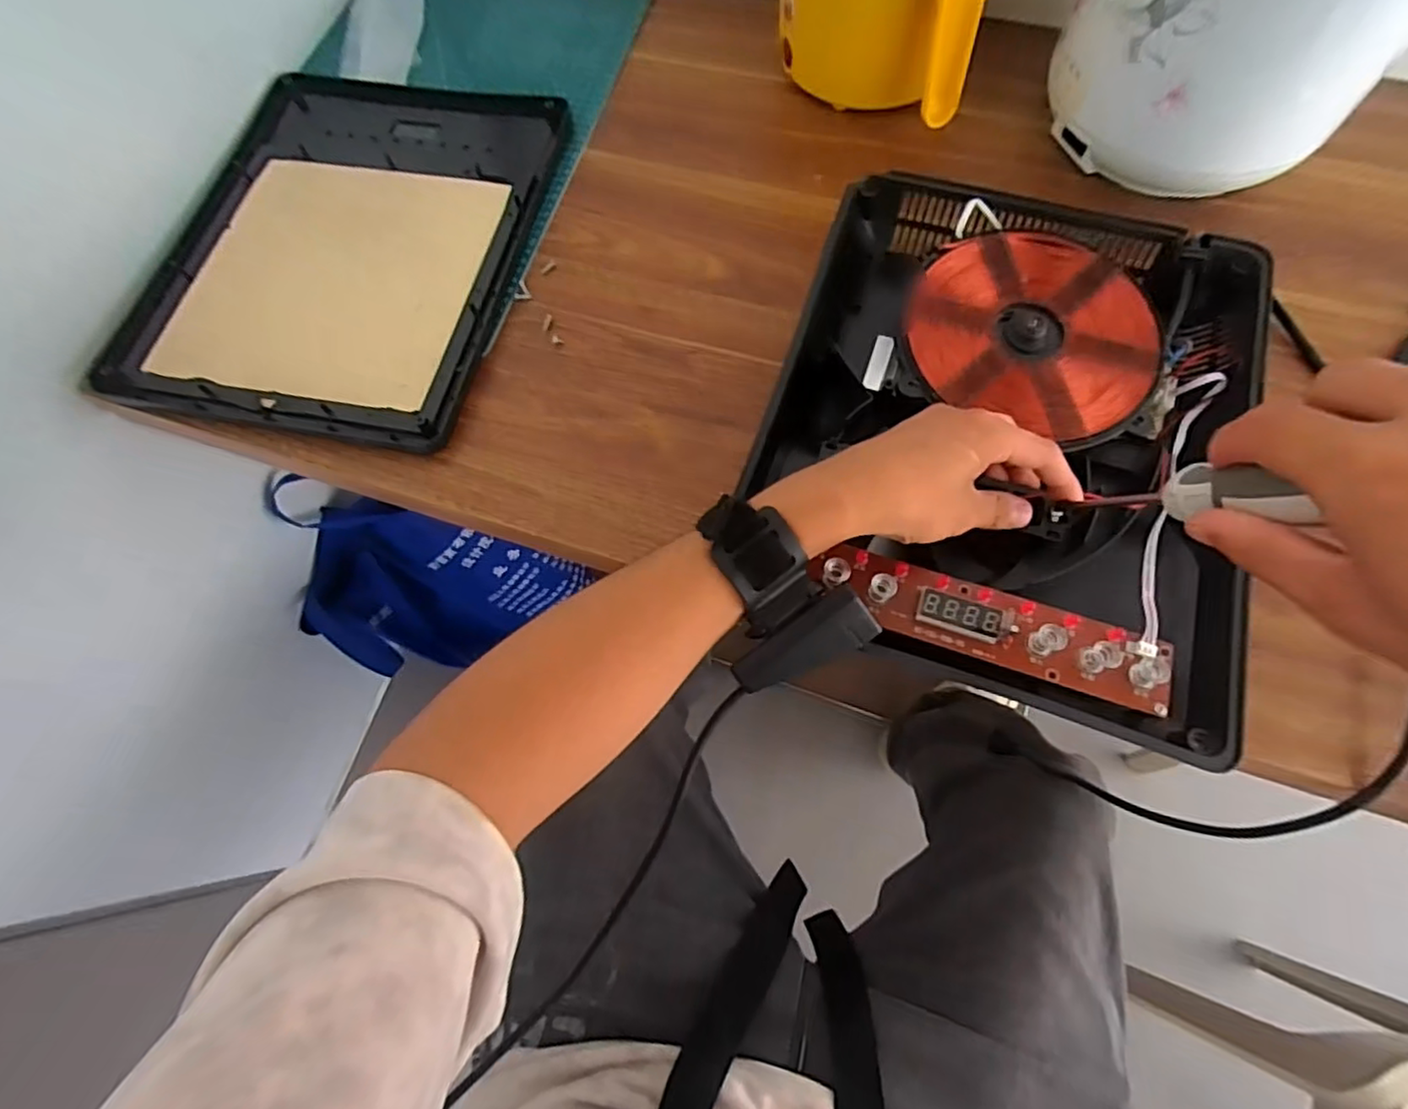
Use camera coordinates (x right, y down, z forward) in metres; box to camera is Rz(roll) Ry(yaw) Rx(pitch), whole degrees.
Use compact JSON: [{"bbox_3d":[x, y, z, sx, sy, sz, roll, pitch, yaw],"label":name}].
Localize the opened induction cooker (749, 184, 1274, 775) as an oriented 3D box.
[{"bbox_3d":[0.187,-0.089,0.400,0.273,0.053,0.341,20,71,9],"label":"opened induction cooker"}]

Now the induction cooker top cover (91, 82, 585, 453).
[{"bbox_3d":[-0.283,-0.261,0.508,0.282,0.026,0.359,10,69,6],"label":"induction cooker top cover"}]

